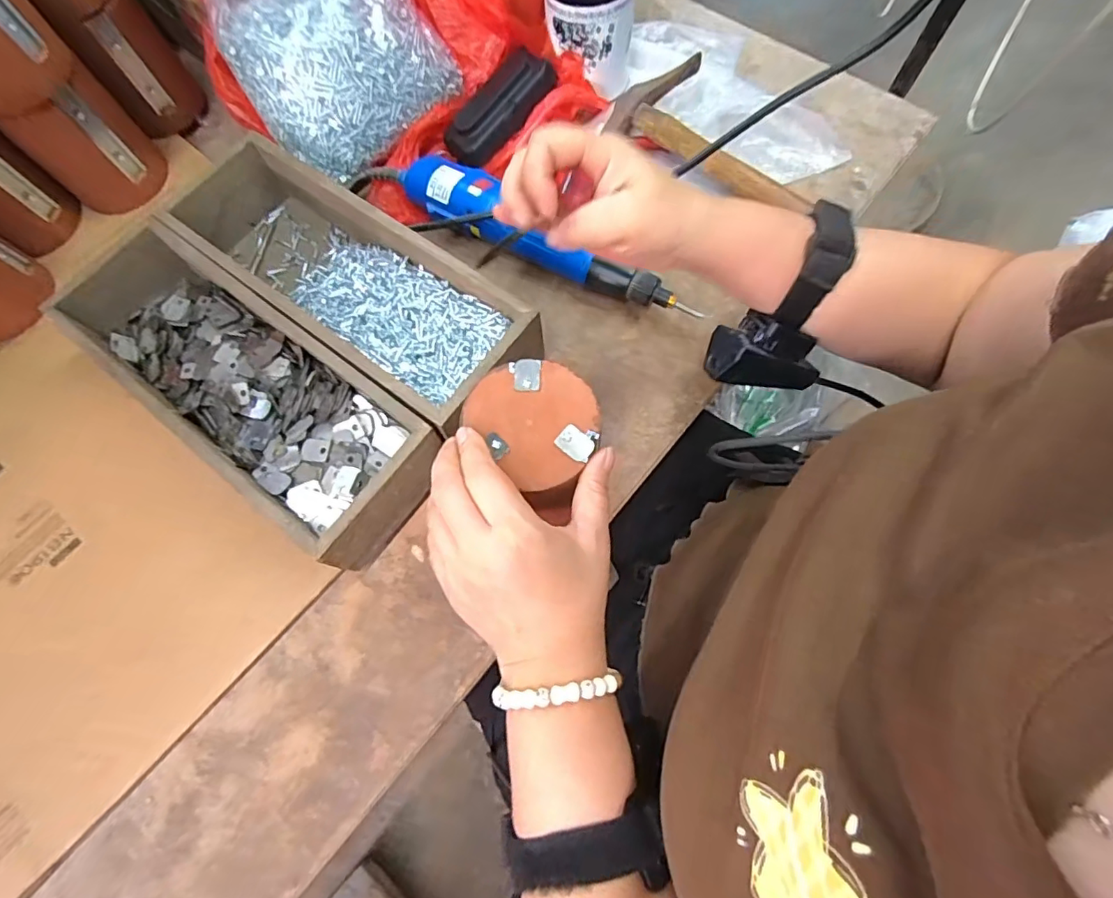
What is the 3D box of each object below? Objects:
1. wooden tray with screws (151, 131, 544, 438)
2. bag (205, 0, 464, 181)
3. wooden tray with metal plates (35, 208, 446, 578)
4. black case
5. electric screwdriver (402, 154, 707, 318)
[{"bbox_3d":[-0.149,-0.120,0.395,0.290,0.063,0.100,35,75,12],"label":"wooden tray with screws"},{"bbox_3d":[-0.181,-0.333,0.421,0.162,0.053,0.188,-35,113,-6],"label":"bag"},{"bbox_3d":[-0.215,-0.041,0.377,0.291,0.074,0.101,36,75,12],"label":"wooden tray with metal plates"},{"bbox_3d":[-0.049,-0.297,0.470,0.108,0.025,0.044,-43,74,10],"label":"black case"},{"bbox_3d":[-0.030,-0.177,0.441,0.253,0.044,0.058,29,72,10],"label":"electric screwdriver"}]

